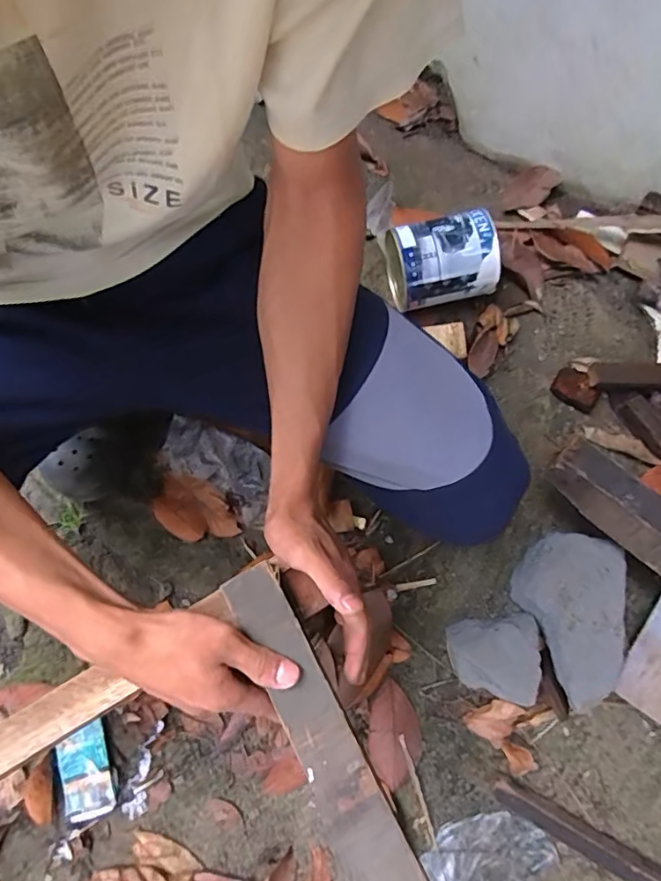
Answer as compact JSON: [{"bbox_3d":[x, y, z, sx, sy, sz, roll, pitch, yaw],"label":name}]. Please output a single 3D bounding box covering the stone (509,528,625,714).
[{"bbox_3d":[0.276,0.207,0.635,0.108,0.078,0.186,6,77,3],"label":"stone"}]

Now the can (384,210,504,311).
[{"bbox_3d":[0.149,-0.231,0.717,0.131,0.100,0.094,-11,77,-1],"label":"can"}]

